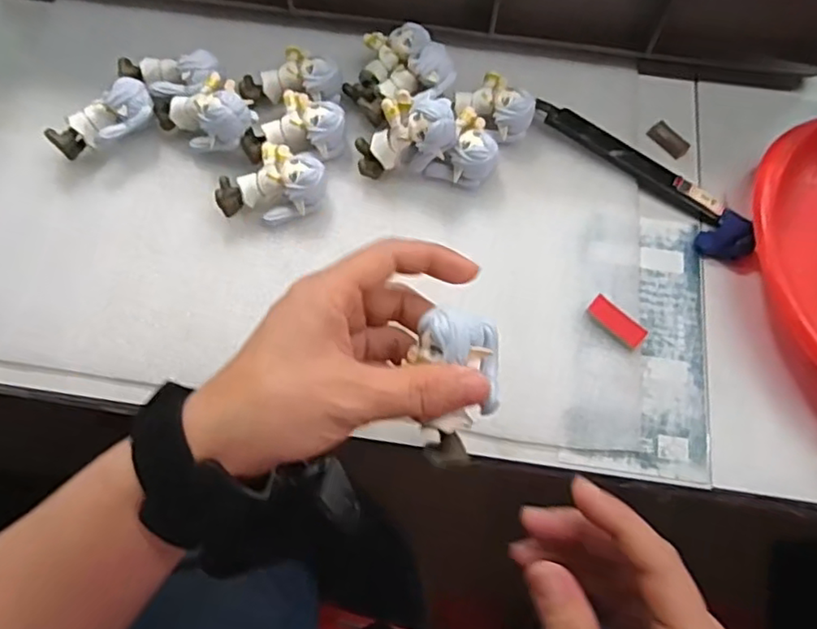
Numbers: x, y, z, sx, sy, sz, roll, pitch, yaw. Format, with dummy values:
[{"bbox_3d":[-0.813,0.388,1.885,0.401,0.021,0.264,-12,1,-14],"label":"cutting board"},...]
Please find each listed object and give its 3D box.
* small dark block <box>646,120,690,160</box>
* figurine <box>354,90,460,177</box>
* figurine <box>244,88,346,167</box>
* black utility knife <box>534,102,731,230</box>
[{"bbox_3d":[0.170,-0.114,0.396,0.027,0.004,0.015,43,74,13],"label":"small dark block"},{"bbox_3d":[-0.002,-0.106,0.362,0.057,0.047,0.030,-5,69,-4],"label":"figurine"},{"bbox_3d":[-0.070,-0.114,0.374,0.060,0.026,0.039,-9,70,-5],"label":"figurine"},{"bbox_3d":[0.137,-0.096,0.380,0.128,0.014,0.015,35,72,11],"label":"black utility knife"}]

